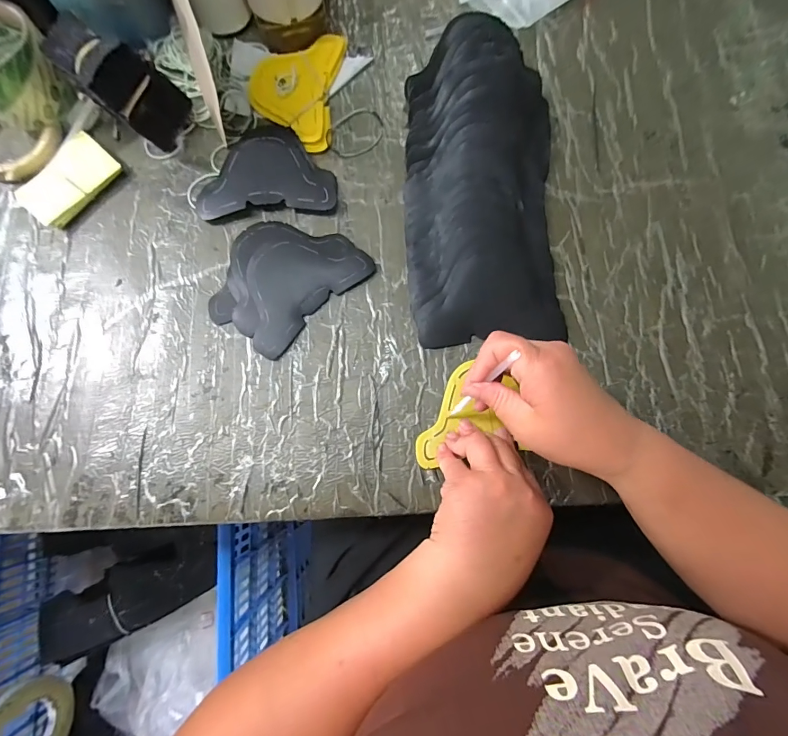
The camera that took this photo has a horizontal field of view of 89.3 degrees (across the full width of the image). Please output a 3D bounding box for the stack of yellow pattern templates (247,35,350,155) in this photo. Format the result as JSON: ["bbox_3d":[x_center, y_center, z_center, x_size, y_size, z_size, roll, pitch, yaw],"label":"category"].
[{"bbox_3d":[-0.108,-0.299,0.427,0.094,0.011,0.137,6,78,2],"label":"stack of yellow pattern templates"}]

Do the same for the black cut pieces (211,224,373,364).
[{"bbox_3d":[-0.109,-0.091,0.386,0.140,0.009,0.113,-44,81,-8],"label":"black cut pieces"}]

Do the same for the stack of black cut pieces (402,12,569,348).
[{"bbox_3d":[0.085,-0.186,0.386,0.148,0.045,0.328,-2,78,0],"label":"stack of black cut pieces"}]

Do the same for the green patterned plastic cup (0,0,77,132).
[{"bbox_3d":[-0.373,-0.291,0.391,0.081,0.068,0.086,0,78,1],"label":"green patterned plastic cup"}]

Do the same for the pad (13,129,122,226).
[{"bbox_3d":[-0.324,-0.185,0.400,0.045,0.021,0.093,39,81,8],"label":"pad"}]

